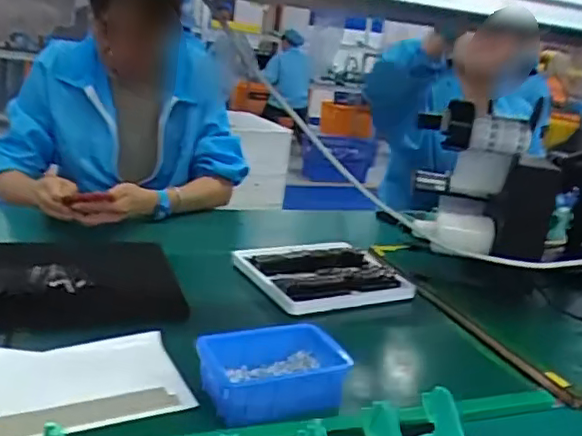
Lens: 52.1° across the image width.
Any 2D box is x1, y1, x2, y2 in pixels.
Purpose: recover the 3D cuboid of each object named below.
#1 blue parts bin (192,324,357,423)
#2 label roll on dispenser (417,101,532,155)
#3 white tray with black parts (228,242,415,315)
[{"bbox_3d":[-0.014,0.163,0.633,0.156,0.056,0.095,0,18,-24],"label":"blue parts bin"},{"bbox_3d":[0.279,-0.138,0.913,0.165,0.071,0.077,9,17,13],"label":"label roll on dispenser"},{"bbox_3d":[0.050,0.087,0.959,0.233,0.024,0.203,0,18,-26],"label":"white tray with black parts"}]

